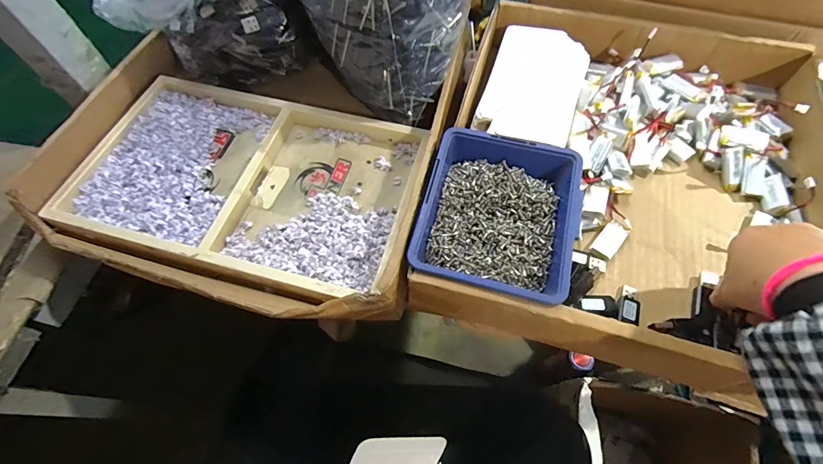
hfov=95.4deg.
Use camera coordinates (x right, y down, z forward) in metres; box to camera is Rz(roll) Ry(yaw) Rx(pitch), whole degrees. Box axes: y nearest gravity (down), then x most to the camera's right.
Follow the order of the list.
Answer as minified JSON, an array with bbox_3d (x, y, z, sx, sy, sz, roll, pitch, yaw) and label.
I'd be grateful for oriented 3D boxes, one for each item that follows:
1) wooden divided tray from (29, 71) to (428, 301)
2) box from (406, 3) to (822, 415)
[{"bbox_3d":[-0.157,-0.052,0.373,0.322,0.028,0.199,14,63,8],"label":"wooden divided tray"},{"bbox_3d":[0.210,-0.064,0.362,0.331,0.055,0.372,16,64,9],"label":"box"}]

